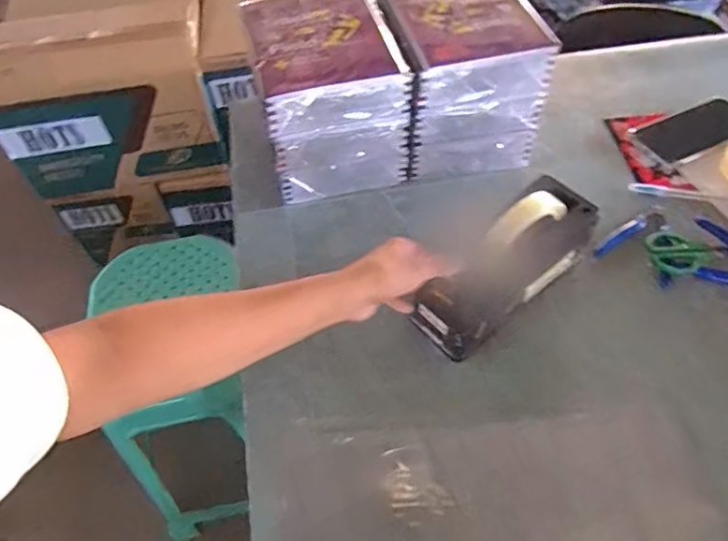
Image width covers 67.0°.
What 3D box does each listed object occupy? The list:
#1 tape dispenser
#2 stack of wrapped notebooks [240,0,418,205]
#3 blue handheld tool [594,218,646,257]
[{"bbox_3d":[0.147,-0.011,0.555,0.193,0.126,0.063,-31,55,-23],"label":"tape dispenser"},{"bbox_3d":[-0.041,-0.220,0.694,0.166,0.177,0.200,-12,55,-6],"label":"stack of wrapped notebooks"},{"bbox_3d":[0.295,-0.038,0.639,0.086,0.013,0.016,-32,60,-18],"label":"blue handheld tool"}]

